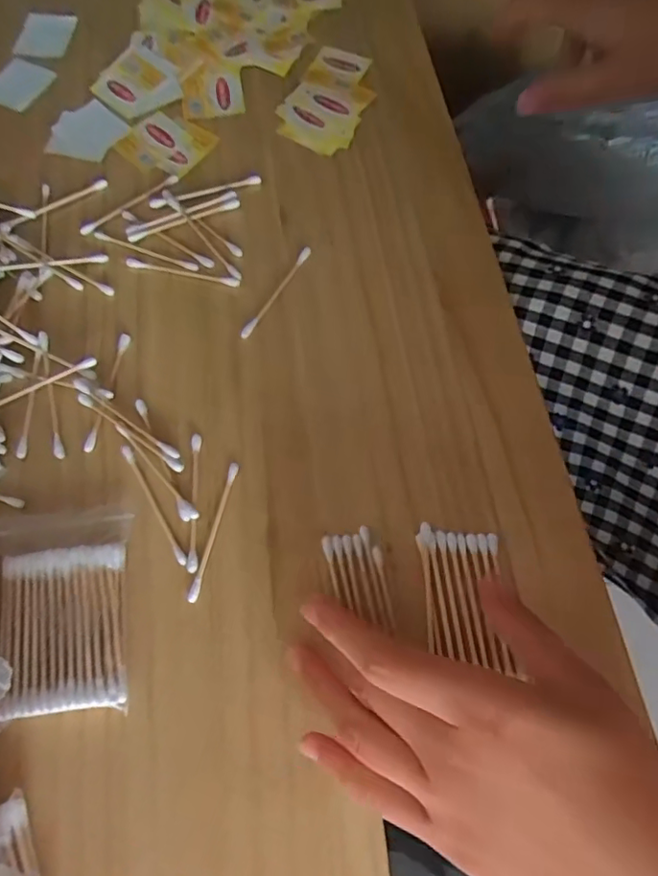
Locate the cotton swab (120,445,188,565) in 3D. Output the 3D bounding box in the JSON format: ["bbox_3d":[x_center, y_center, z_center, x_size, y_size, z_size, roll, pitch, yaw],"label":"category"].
[{"bbox_3d":[-0.090,0.032,0.290,0.006,0.004,0.071,-30,72,-9],"label":"cotton swab"}]

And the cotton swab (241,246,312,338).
[{"bbox_3d":[-0.031,-0.088,0.343,0.006,0.006,0.073,29,74,12],"label":"cotton swab"}]

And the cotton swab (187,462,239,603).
[{"bbox_3d":[-0.058,0.045,0.287,0.005,0.004,0.072,12,71,7],"label":"cotton swab"}]

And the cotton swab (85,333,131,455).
[{"bbox_3d":[-0.122,-0.027,0.315,0.007,0.004,0.072,7,70,5],"label":"cotton swab"}]

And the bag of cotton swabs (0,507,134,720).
[{"bbox_3d":[-0.126,0.078,0.268,0.062,0.013,0.092,-6,70,0],"label":"bag of cotton swabs"}]

